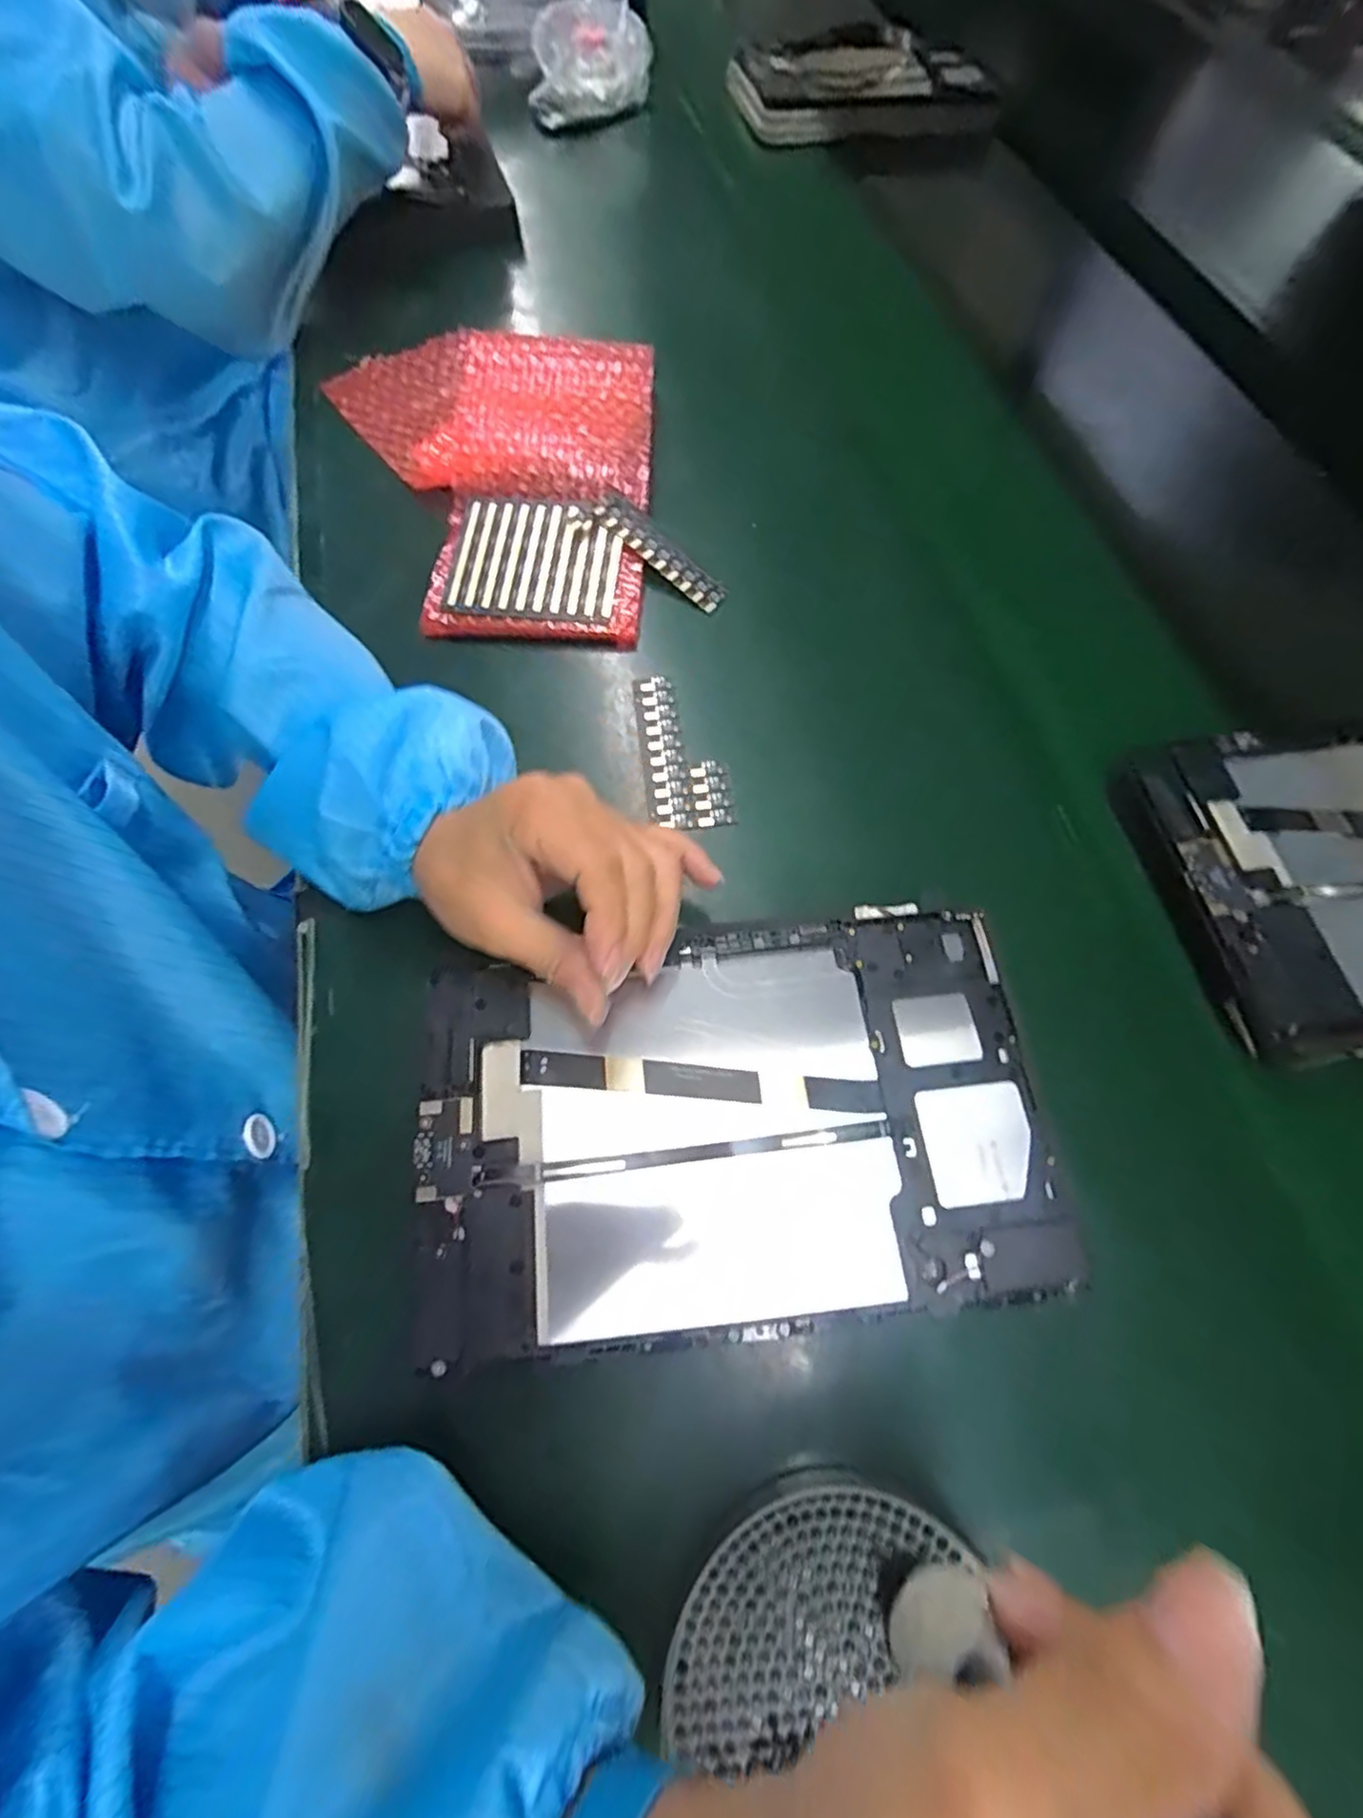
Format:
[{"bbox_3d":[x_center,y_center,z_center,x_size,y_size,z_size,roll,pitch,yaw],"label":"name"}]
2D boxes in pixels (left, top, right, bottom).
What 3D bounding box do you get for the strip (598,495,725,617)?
[{"bbox_3d":[-0.013,-0.212,0.413,0.097,0.009,0.022,43,69,7],"label":"strip"}]

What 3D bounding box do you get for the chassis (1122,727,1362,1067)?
[{"bbox_3d":[0.343,-0.020,0.329,0.238,0.019,0.152,-8,66,-5],"label":"chassis"}]

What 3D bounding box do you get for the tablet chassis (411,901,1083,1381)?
[{"bbox_3d":[0.018,0.080,0.270,0.234,0.017,0.145,-6,62,-4],"label":"tablet chassis"}]

